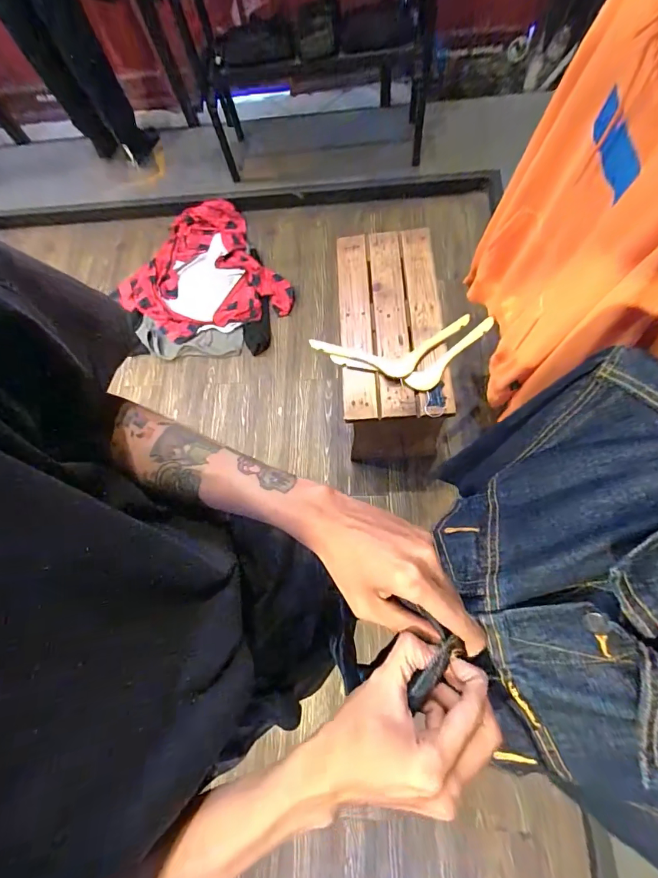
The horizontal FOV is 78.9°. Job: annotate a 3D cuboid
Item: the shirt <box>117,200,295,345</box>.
[{"bbox_3d":[-0.590,-0.713,1.765,0.649,0.099,0.759,-33,71,-5],"label":"shirt"}]

